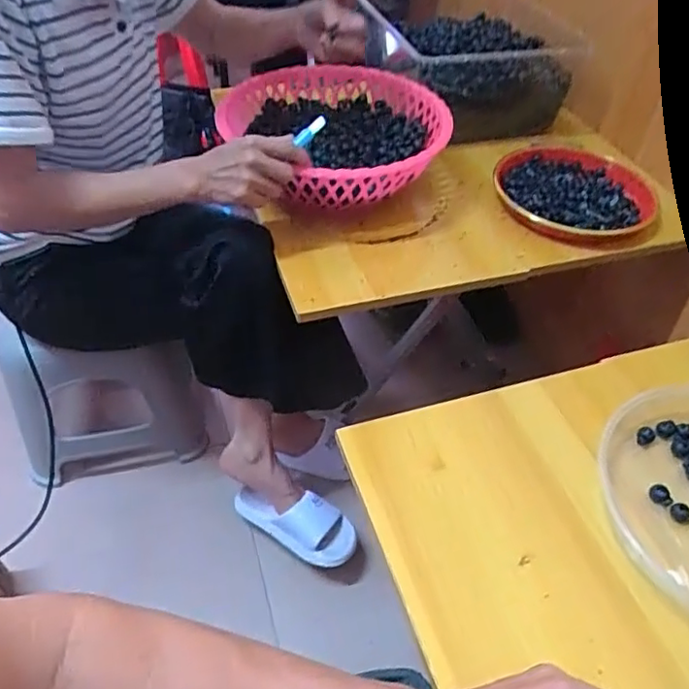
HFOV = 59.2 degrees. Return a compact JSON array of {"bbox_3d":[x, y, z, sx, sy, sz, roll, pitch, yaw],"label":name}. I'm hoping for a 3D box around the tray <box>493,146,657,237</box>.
[{"bbox_3d":[0.313,-0.226,0.851,0.180,0.029,0.235,-11,47,-9],"label":"tray"}]

